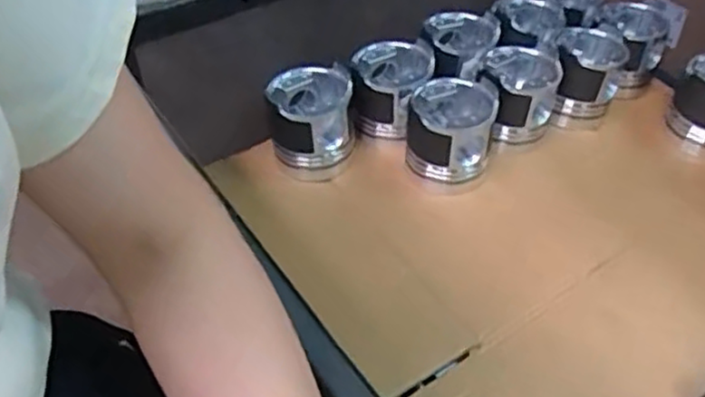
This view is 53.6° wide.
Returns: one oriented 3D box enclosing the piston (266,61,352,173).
[{"bbox_3d":[-0.049,-0.093,0.828,0.094,0.096,0.094,2,45,-1],"label":"piston"}]

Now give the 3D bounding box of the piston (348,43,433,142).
[{"bbox_3d":[0.045,-0.128,0.861,0.096,0.099,0.091,8,45,5],"label":"piston"}]

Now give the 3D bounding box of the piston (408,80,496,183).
[{"bbox_3d":[0.111,-0.070,0.810,0.093,0.103,0.093,8,45,5],"label":"piston"}]

